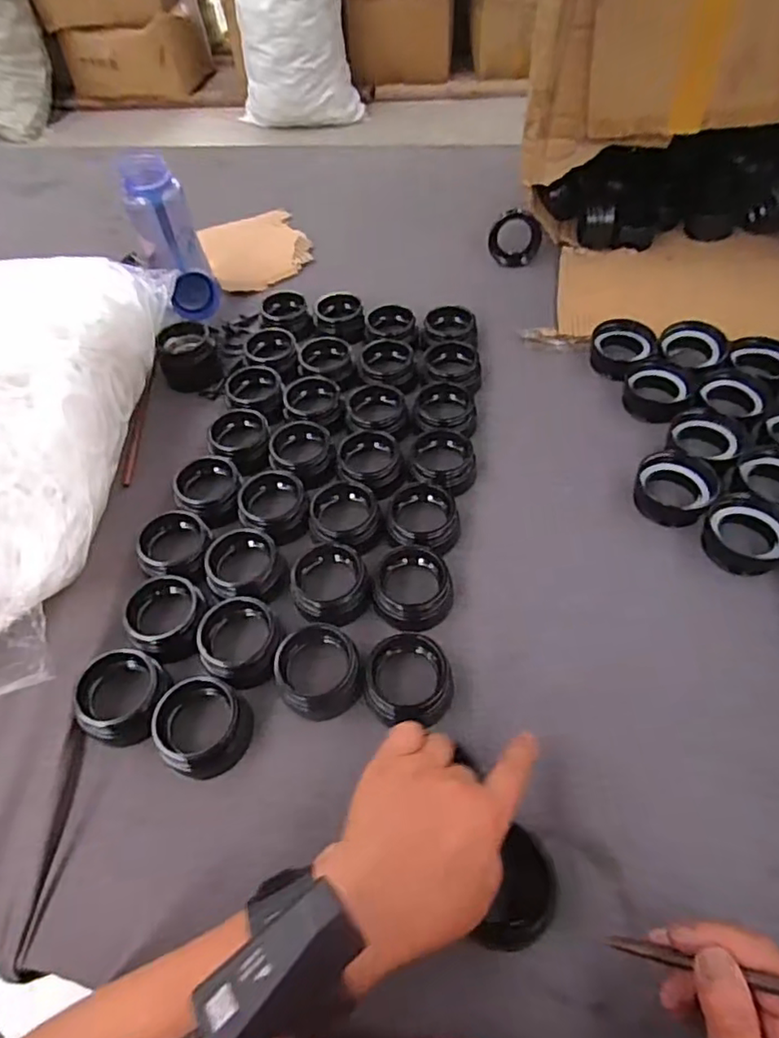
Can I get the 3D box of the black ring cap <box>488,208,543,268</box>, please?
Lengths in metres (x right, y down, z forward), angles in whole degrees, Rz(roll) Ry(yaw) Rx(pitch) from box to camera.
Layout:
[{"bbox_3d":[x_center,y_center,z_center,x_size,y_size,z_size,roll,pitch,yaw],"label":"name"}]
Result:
[{"bbox_3d":[0.171,-0.389,0.828,0.074,0.015,0.075,-1,87,11],"label":"black ring cap"}]

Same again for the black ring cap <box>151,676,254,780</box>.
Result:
[{"bbox_3d":[-0.138,0.152,0.441,0.064,0.041,0.061,-2,52,2],"label":"black ring cap"}]

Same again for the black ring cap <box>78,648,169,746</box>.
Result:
[{"bbox_3d":[-0.203,0.134,0.453,0.065,0.032,0.065,13,54,13],"label":"black ring cap"}]

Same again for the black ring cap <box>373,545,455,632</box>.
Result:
[{"bbox_3d":[0.020,0.058,0.497,0.066,0.035,0.063,-1,52,2],"label":"black ring cap"}]

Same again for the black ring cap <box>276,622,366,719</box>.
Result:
[{"bbox_3d":[-0.053,0.117,0.458,0.063,0.040,0.059,-2,52,2],"label":"black ring cap"}]

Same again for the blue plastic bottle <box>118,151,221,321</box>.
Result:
[{"bbox_3d":[-0.265,-0.345,0.741,0.075,0.188,0.067,-28,26,-17],"label":"blue plastic bottle"}]

